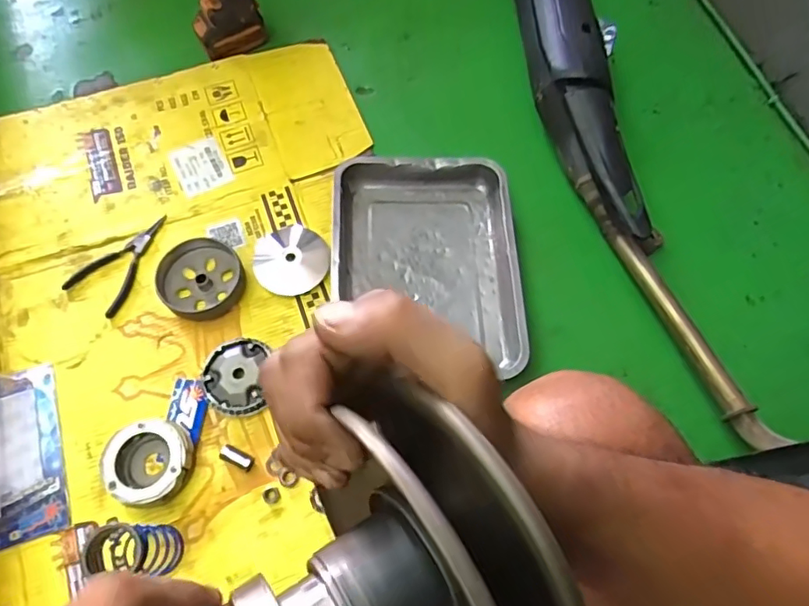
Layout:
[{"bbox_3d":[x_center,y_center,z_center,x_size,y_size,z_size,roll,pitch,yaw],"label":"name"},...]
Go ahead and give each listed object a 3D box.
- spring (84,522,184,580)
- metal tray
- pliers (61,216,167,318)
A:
[{"bbox_3d":[-0.285,0.267,0.600,0.055,0.123,0.051,3,66,2],"label":"spring"},{"bbox_3d":[0.030,-0.057,0.791,0.259,0.048,0.347,0,66,0],"label":"metal tray"},{"bbox_3d":[-0.410,-0.068,0.814,0.095,0.013,0.161,27,69,12],"label":"pliers"}]

